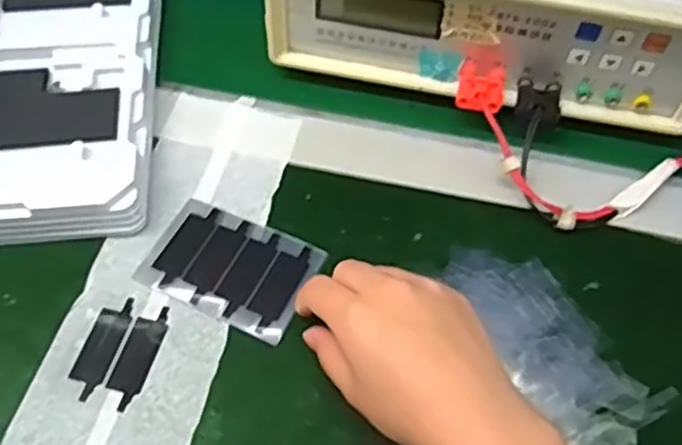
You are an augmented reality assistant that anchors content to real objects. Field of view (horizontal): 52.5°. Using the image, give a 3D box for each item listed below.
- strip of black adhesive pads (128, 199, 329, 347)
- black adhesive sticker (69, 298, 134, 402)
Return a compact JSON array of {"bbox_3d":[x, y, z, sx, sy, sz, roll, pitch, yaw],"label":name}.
[{"bbox_3d":[-0.065,0.026,0.406,0.094,0.004,0.065,22,58,14],"label":"strip of black adhesive pads"},{"bbox_3d":[-0.131,0.068,0.379,0.019,0.004,0.059,12,57,7],"label":"black adhesive sticker"}]

